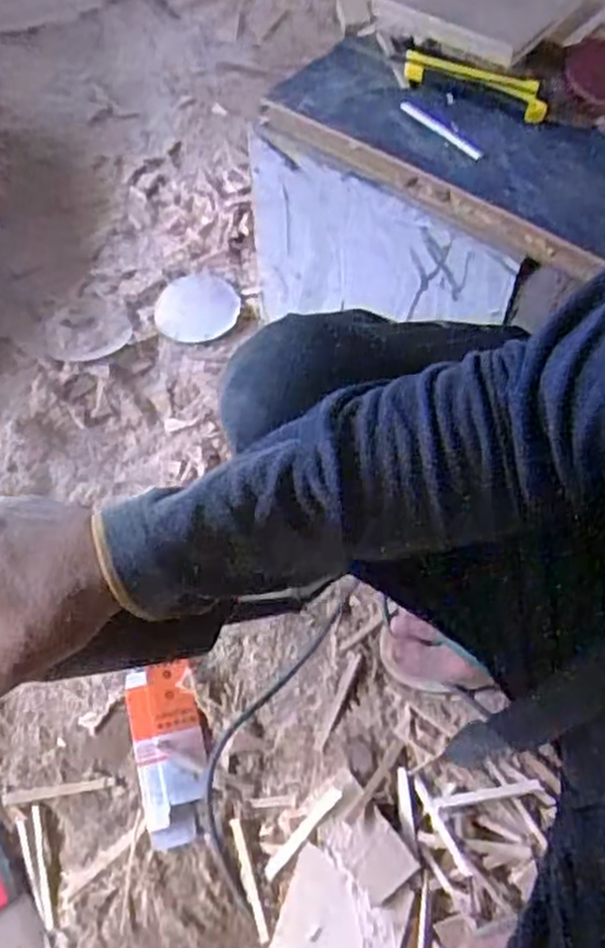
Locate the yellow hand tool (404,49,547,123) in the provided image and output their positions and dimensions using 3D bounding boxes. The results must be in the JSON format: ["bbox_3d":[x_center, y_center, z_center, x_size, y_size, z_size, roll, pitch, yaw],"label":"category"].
[{"bbox_3d":[0.149,-0.336,0.670,0.129,0.009,0.046,24,68,9],"label":"yellow hand tool"}]

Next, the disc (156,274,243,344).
[{"bbox_3d":[-0.120,-0.193,0.893,0.093,0.005,0.099,1,66,-2],"label":"disc"}]

